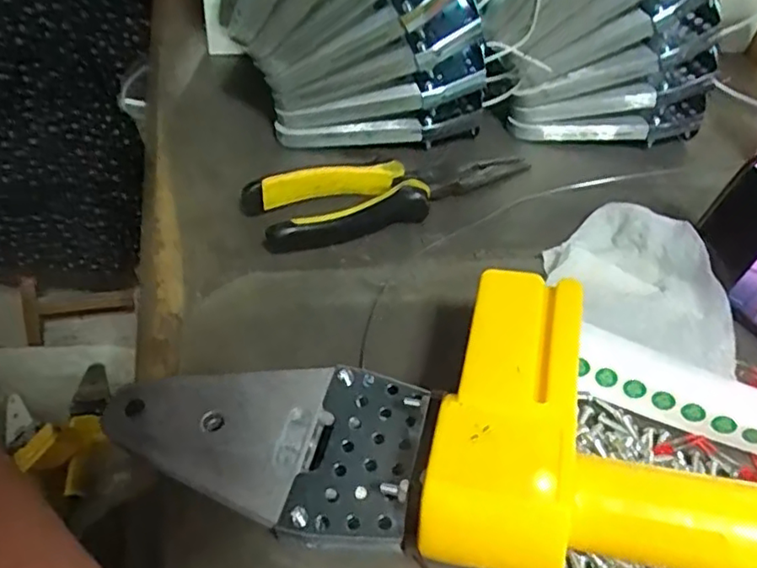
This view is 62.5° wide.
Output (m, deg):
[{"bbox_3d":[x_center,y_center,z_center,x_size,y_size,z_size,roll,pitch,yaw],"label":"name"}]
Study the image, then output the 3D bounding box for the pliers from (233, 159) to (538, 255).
[{"bbox_3d":[0.015,-0.059,0.378,0.187,0.023,0.043,-16,50,-22],"label":"pliers"}]

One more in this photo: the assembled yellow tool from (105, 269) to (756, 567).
[{"bbox_3d":[0.031,0.056,0.248,0.277,0.065,0.113,4,43,16],"label":"assembled yellow tool"}]

